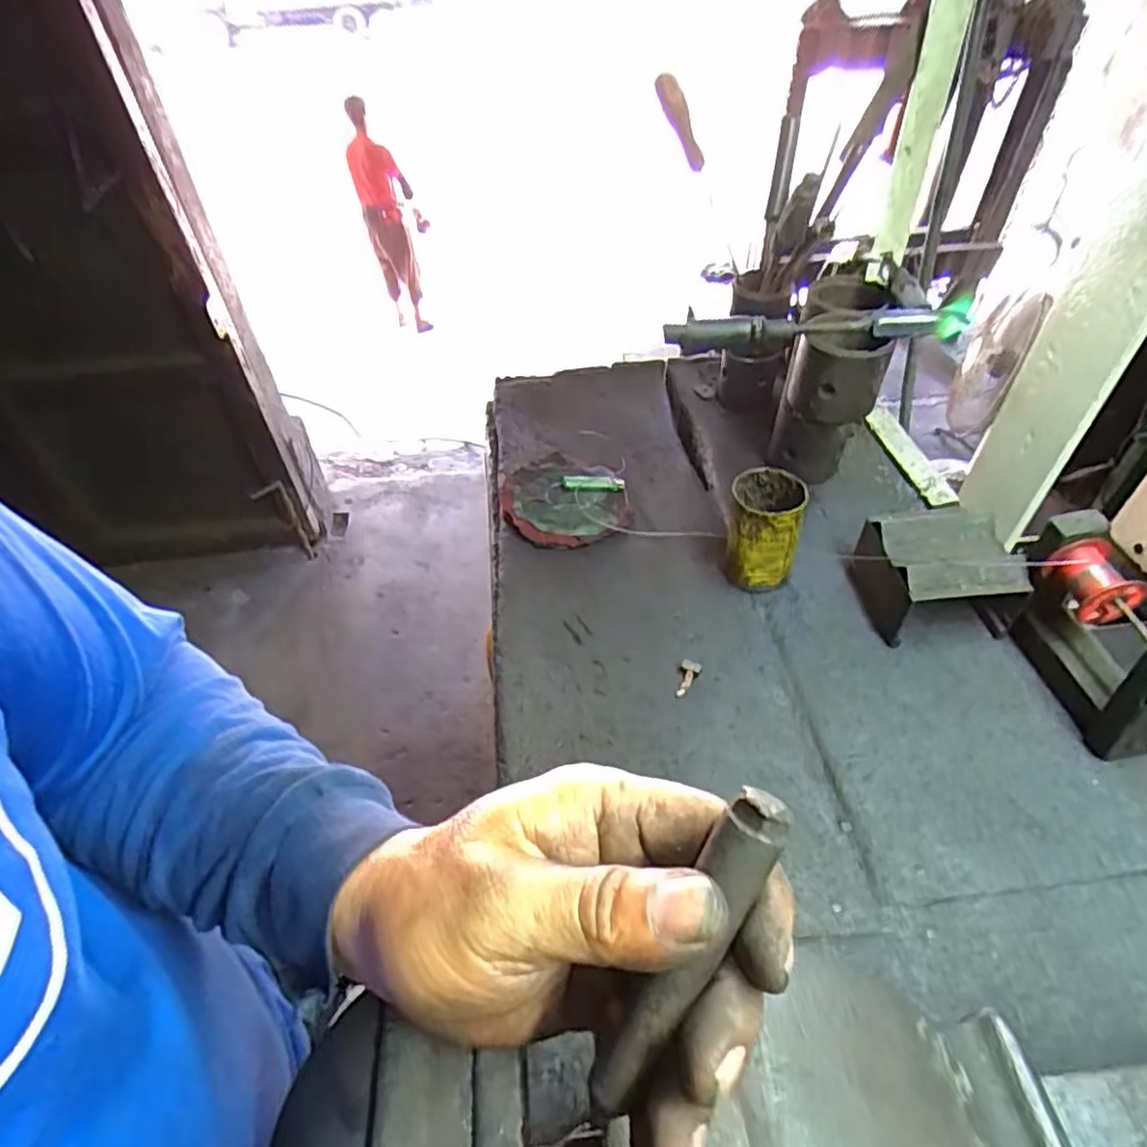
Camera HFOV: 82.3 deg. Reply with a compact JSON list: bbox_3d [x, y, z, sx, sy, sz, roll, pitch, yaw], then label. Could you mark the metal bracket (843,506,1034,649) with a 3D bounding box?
[{"bbox_3d":[0.361,0.000,0.672,0.122,0.095,0.117,-4,44,-1],"label":"metal bracket"}]

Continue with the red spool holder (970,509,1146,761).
[{"bbox_3d":[0.451,0.058,0.576,0.056,0.148,0.171,-10,44,-7],"label":"red spool holder"}]

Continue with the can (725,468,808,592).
[{"bbox_3d":[0.205,-0.045,0.716,0.071,0.113,0.072,-2,44,2],"label":"can"}]

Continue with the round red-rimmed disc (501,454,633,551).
[{"bbox_3d":[-0.015,-0.099,0.853,0.150,0.027,0.169,-18,45,-15],"label":"round red-rimmed disc"}]

